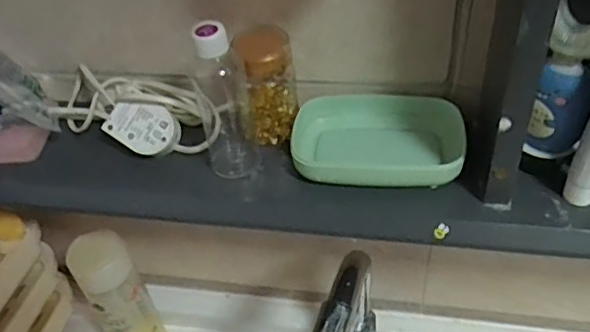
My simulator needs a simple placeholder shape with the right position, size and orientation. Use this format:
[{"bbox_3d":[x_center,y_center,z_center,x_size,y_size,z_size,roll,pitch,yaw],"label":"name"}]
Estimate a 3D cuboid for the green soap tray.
[{"bbox_3d":[0.062,-0.023,0.438,0.123,0.024,0.092,2,45,9],"label":"green soap tray"}]

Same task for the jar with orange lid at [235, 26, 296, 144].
[{"bbox_3d":[-0.021,-0.061,0.441,0.043,0.086,0.041,-14,45,-7],"label":"jar with orange lid"}]

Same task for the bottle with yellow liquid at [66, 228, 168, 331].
[{"bbox_3d":[-0.189,0.157,0.630,0.059,0.207,0.046,-32,49,-23],"label":"bottle with yellow liquid"}]

